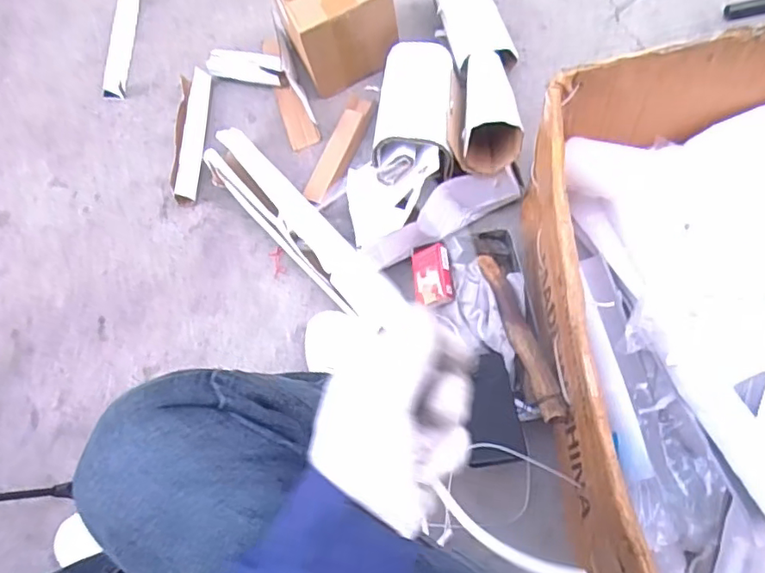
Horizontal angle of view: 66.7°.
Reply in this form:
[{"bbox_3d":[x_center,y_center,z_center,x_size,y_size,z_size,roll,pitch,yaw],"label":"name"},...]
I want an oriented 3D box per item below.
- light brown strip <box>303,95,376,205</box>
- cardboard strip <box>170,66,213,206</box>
[{"bbox_3d":[-0.074,-0.243,1.022,0.053,0.027,0.207,23,75,8],"label":"light brown strip"},{"bbox_3d":[-0.350,-0.279,1.066,0.058,0.047,0.253,-3,71,7],"label":"cardboard strip"}]

